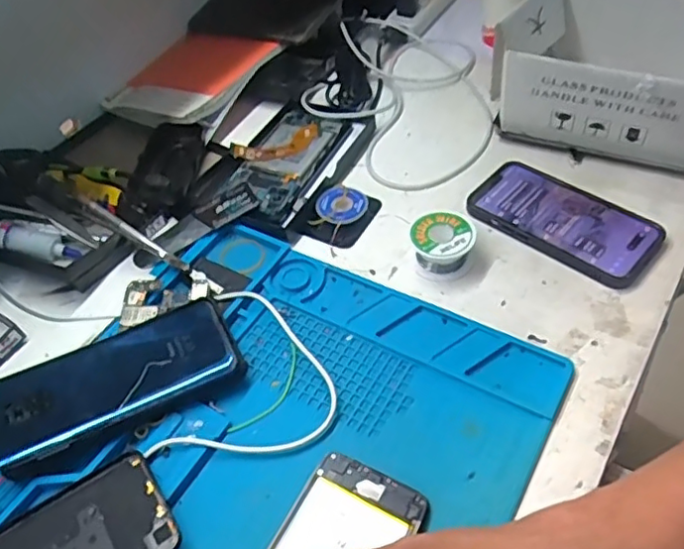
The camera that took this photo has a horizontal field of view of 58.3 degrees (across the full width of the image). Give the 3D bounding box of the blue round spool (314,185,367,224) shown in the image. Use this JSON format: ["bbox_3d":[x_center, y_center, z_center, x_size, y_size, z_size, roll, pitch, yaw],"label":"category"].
[{"bbox_3d":[0.000,-0.060,0.545,0.044,0.013,0.041,-3,49,3],"label":"blue round spool"}]

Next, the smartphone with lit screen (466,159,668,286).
[{"bbox_3d":[0.182,-0.045,0.508,0.147,0.012,0.076,34,60,29],"label":"smartphone with lit screen"}]

